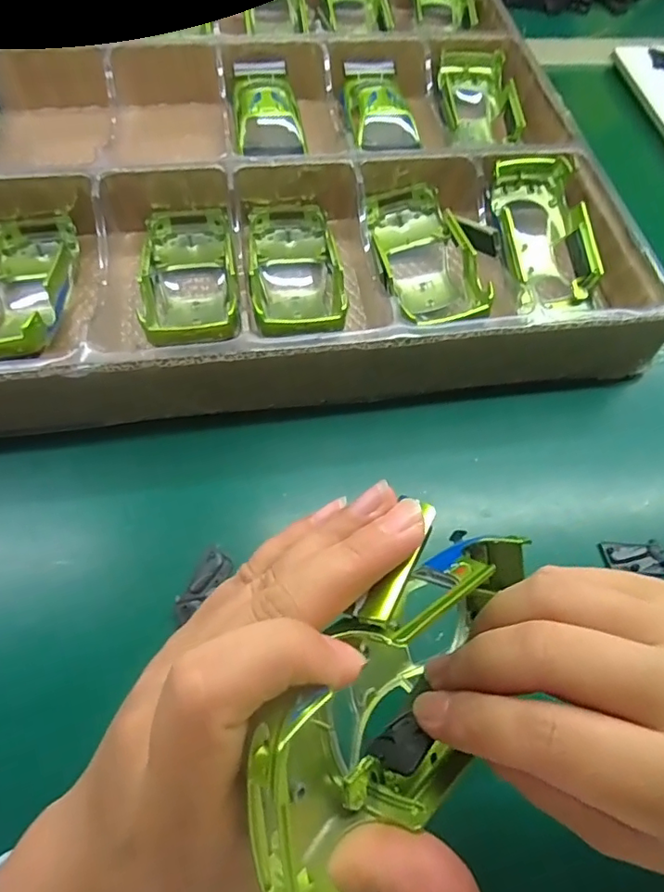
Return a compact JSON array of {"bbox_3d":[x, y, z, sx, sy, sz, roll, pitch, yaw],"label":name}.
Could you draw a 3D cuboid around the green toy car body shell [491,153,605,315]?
[{"bbox_3d":[0.137,-0.143,0.361,0.059,0.047,0.106,-12,84,-10],"label":"green toy car body shell"}]

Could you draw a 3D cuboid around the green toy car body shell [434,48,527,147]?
[{"bbox_3d":[0.113,-0.274,0.435,0.060,0.036,0.101,-1,62,-4],"label":"green toy car body shell"}]

